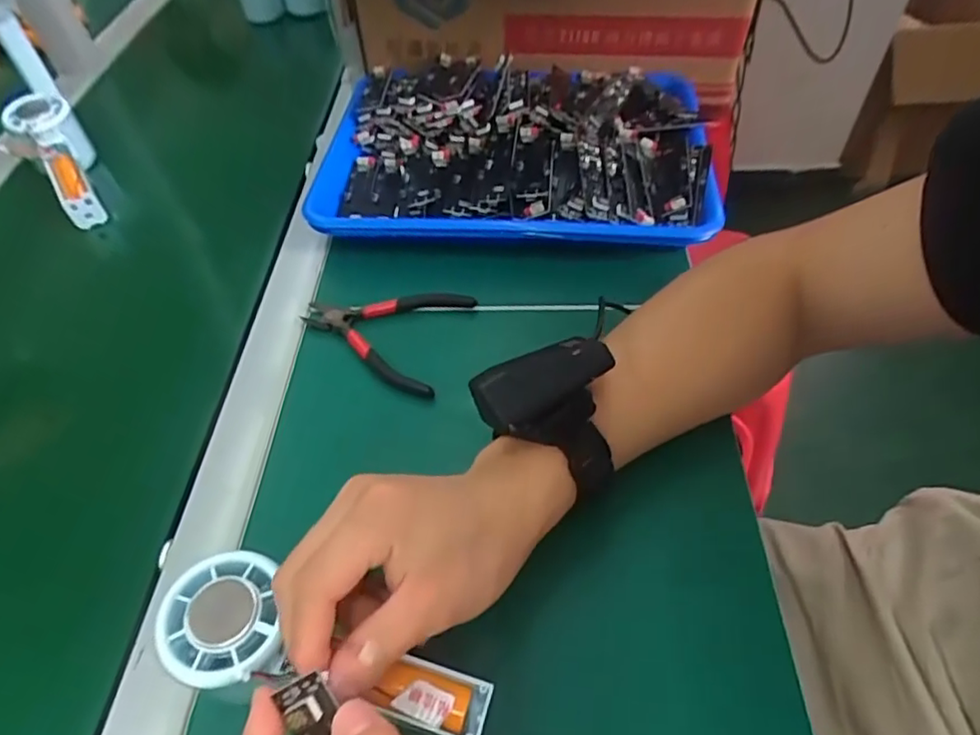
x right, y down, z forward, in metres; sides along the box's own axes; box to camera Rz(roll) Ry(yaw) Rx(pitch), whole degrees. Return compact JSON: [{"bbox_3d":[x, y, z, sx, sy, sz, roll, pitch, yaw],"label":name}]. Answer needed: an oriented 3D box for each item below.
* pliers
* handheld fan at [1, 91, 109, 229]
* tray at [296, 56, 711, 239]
[{"bbox_3d":[-0.080,-0.030,0.440,0.117,0.015,0.086,16,53,15],"label":"pliers"},{"bbox_3d":[-0.397,-0.184,0.571,0.057,0.062,0.148,-27,71,-18],"label":"handheld fan"},{"bbox_3d":[0.021,-0.196,0.542,0.326,0.054,0.246,3,51,5],"label":"tray"}]

